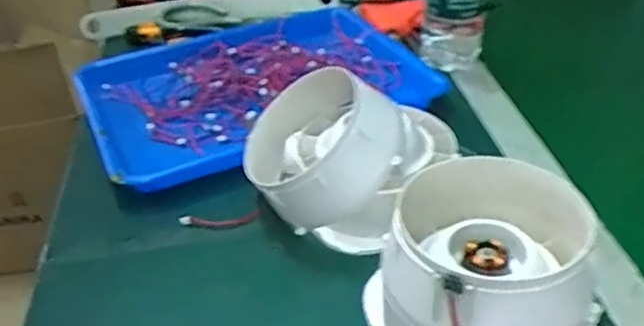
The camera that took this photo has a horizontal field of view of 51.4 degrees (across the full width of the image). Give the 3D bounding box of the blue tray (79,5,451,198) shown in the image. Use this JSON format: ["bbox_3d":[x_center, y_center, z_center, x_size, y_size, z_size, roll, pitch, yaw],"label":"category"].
[{"bbox_3d":[-0.076,-0.084,0.727,0.343,0.043,0.283,-16,38,-17],"label":"blue tray"}]

